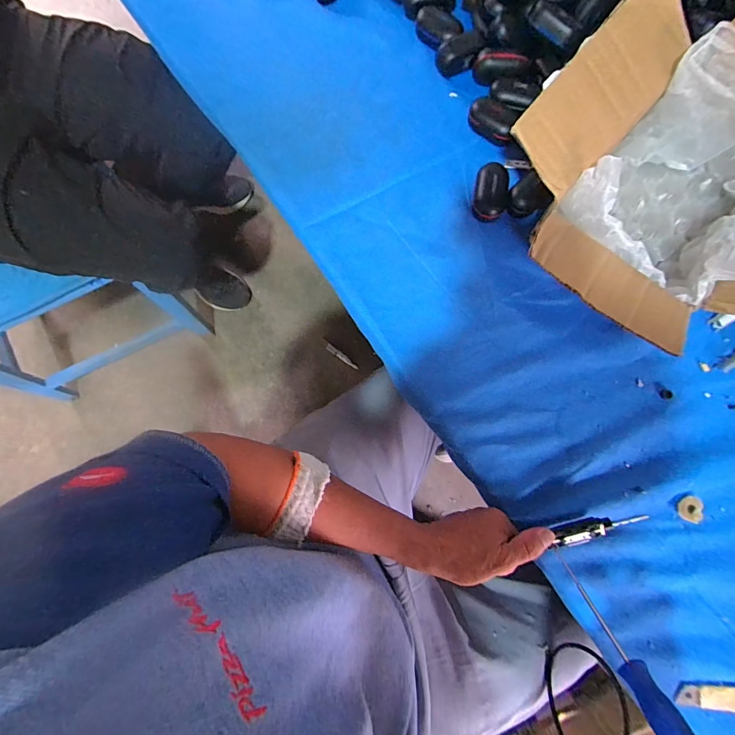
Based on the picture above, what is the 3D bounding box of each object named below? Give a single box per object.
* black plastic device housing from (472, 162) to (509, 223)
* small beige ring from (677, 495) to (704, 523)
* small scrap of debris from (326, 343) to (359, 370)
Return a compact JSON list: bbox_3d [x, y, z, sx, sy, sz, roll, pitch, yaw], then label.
[{"bbox_3d":[0.144,-0.205,0.458,0.036,0.026,0.063,6,78,2],"label":"black plastic device housing"},{"bbox_3d":[0.327,0.142,0.398,0.020,0.012,0.025,4,78,2],"label":"small beige ring"},{"bbox_3d":[-0.070,-0.028,1.081,0.112,0.004,0.019,37,87,16],"label":"small scrap of debris"}]

